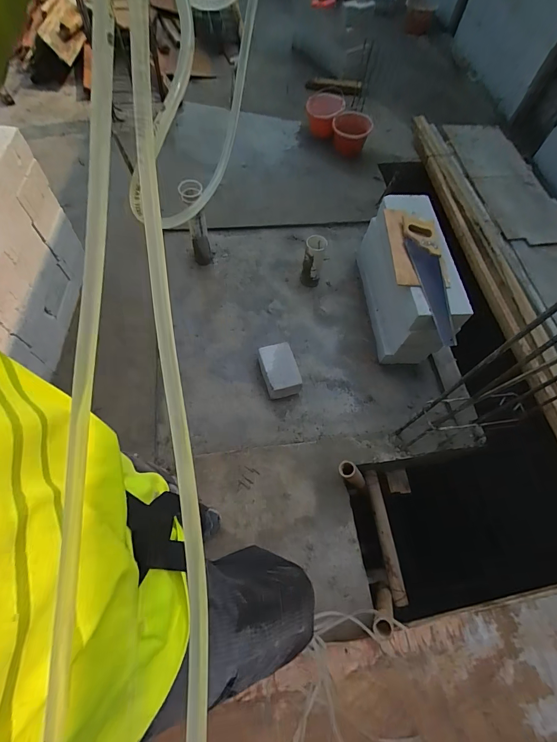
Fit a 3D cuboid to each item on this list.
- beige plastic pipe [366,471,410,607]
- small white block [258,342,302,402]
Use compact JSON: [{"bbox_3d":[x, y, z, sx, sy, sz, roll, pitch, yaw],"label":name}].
[{"bbox_3d":[0.446,0.678,1.466,0.065,0.059,0.510,-7,65,-2],"label":"beige plastic pipe"},{"bbox_3d":[0.000,0.000,1.453,0.137,0.117,0.213,-12,66,-10],"label":"small white block"}]

